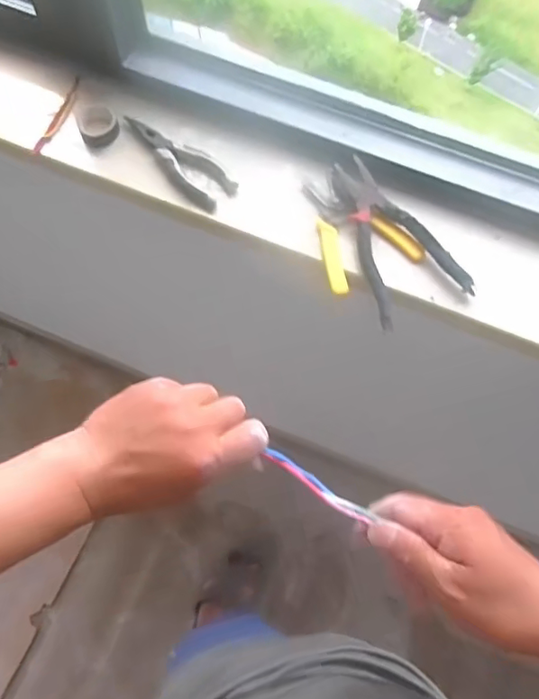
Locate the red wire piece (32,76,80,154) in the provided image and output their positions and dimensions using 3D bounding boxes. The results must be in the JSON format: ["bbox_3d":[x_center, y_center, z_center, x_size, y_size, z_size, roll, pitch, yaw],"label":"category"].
[{"bbox_3d":[-0.250,-0.277,0.671,0.015,0.010,0.113,20,69,5],"label":"red wire piece"}]

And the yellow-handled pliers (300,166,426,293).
[{"bbox_3d":[0.090,-0.136,0.625,0.103,0.025,0.135,-26,72,-12],"label":"yellow-handled pliers"}]

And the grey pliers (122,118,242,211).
[{"bbox_3d":[-0.105,-0.219,0.646,0.151,0.019,0.054,43,73,13],"label":"grey pliers"}]

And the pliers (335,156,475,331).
[{"bbox_3d":[0.126,-0.122,0.614,0.100,0.030,0.189,-24,72,-11],"label":"pliers"}]

